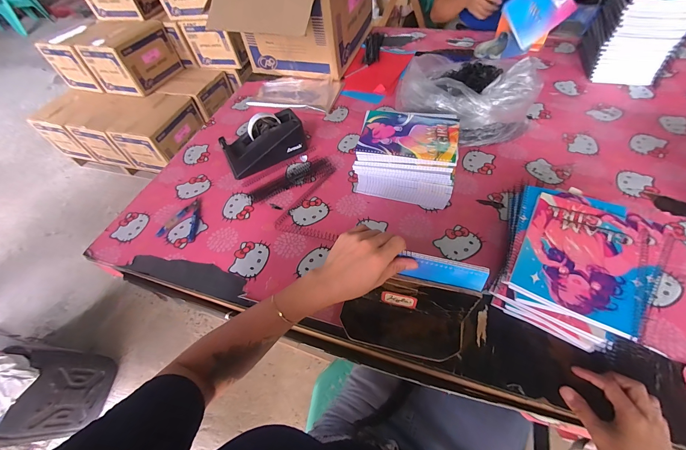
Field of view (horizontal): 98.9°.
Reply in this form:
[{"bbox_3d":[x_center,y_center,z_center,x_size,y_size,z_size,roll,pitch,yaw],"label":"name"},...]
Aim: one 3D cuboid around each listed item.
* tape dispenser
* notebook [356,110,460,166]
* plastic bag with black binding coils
[{"bbox_3d":[-0.194,-0.202,0.725,0.197,0.101,0.081,-32,58,-17],"label":"tape dispenser"},{"bbox_3d":[0.136,-0.190,0.611,0.194,0.015,0.156,9,56,11],"label":"notebook"},{"bbox_3d":[0.281,-0.306,0.719,0.223,0.154,0.267,-31,58,-17],"label":"plastic bag with black binding coils"}]

